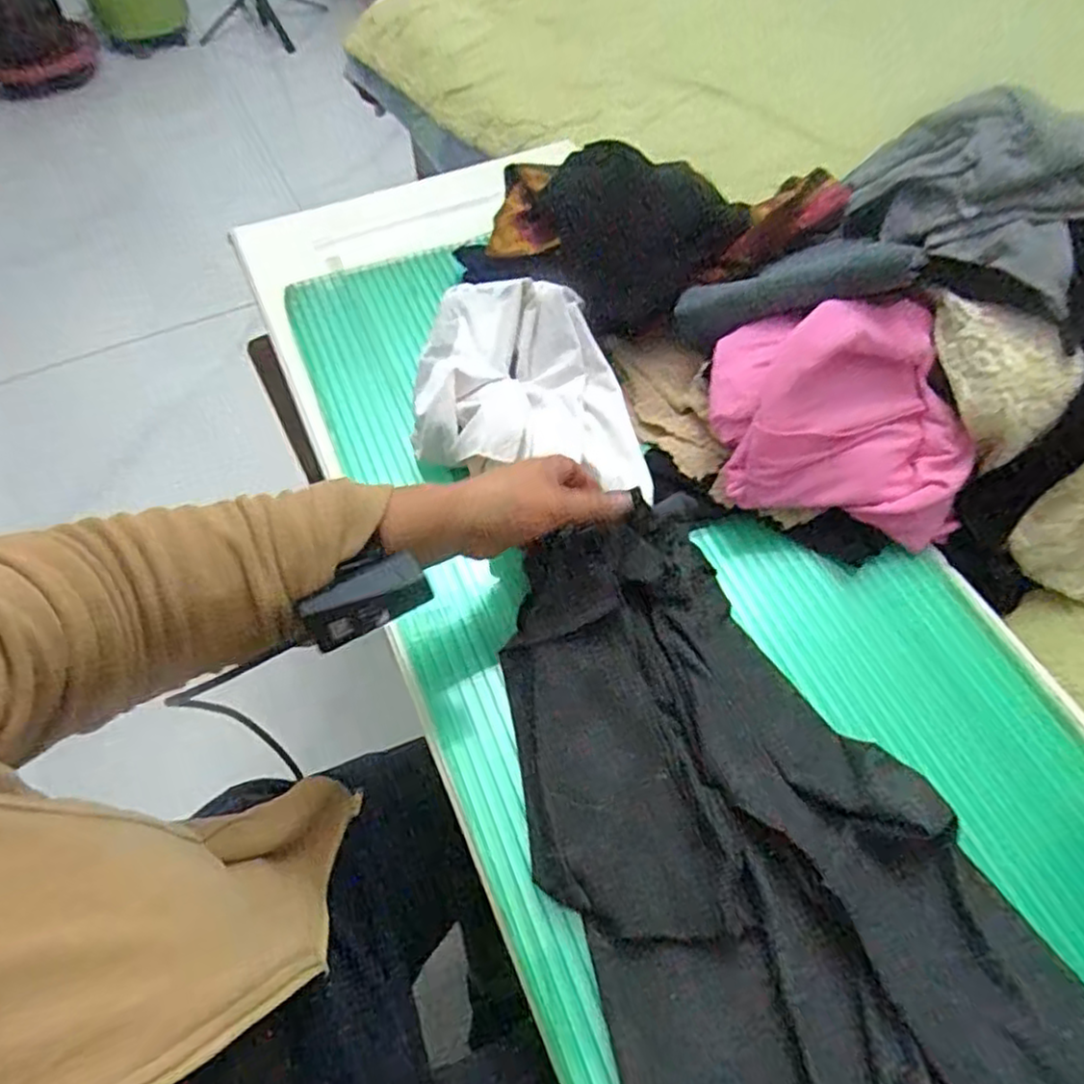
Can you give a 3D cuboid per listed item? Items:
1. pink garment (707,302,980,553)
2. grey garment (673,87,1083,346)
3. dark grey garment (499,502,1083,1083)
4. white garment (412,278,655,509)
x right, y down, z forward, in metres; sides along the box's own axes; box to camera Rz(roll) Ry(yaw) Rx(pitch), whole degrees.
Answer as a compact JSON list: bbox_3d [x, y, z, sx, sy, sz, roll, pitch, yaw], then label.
[{"bbox_3d":[0.232,-0.098,0.544,0.200,0.114,0.142,9,60,7],"label":"pink garment"},{"bbox_3d":[0.266,-0.236,0.549,0.327,0.086,0.176,-18,56,22],"label":"grey garment"},{"bbox_3d":[0.144,0.189,0.433,0.282,0.056,0.485,-17,60,-9],"label":"dark grey garment"},{"bbox_3d":[-0.019,-0.140,0.613,0.180,0.069,0.236,-6,59,-2],"label":"white garment"}]

